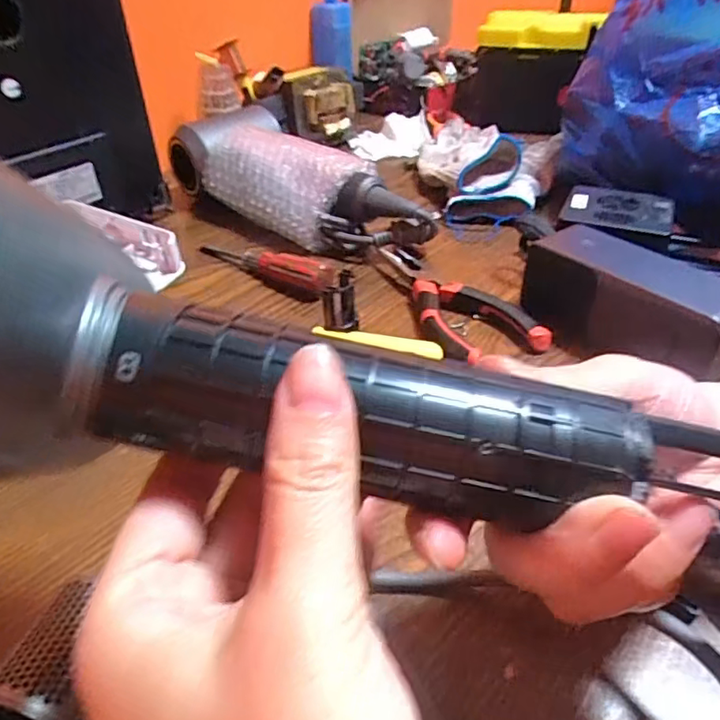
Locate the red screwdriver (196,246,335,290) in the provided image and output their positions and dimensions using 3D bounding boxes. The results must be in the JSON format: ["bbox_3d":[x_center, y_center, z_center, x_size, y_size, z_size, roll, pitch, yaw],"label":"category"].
[{"bbox_3d":[-0.075,-0.077,0.447,0.138,0.026,0.019,22,43,28],"label":"red screwdriver"}]

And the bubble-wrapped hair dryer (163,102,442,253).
[{"bbox_3d":[-0.057,-0.158,0.517,0.268,0.076,0.092,27,45,33],"label":"bubble-wrapped hair dryer"}]

